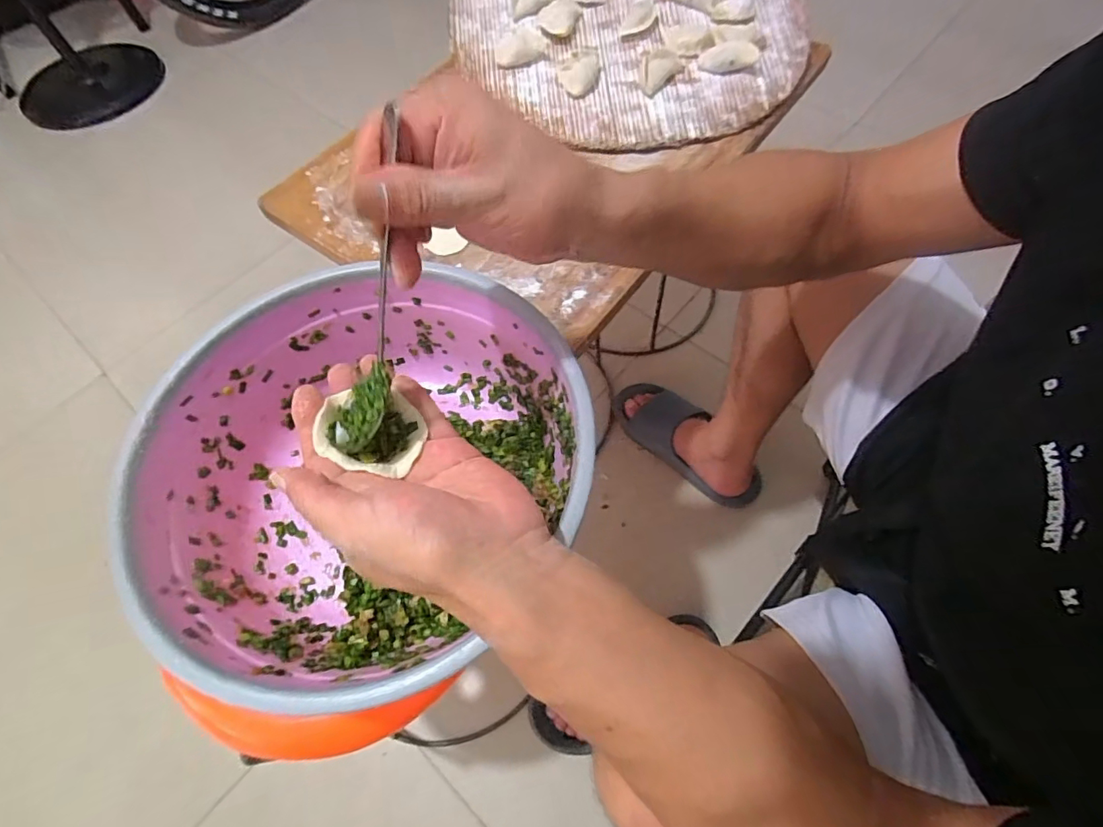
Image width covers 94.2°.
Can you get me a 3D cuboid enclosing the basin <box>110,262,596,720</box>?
[{"bbox_3d":[-0.122,0.039,0.366,0.273,0.108,0.281,-1,63,2],"label":"basin"}]

